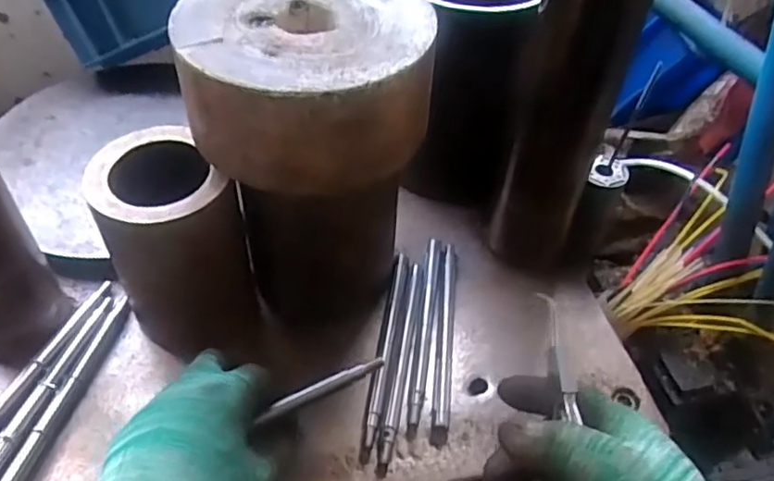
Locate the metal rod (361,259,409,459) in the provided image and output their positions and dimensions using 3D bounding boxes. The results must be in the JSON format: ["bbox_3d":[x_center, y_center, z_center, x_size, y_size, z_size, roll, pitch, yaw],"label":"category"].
[{"bbox_3d":[0.000,0.077,0.470,0.009,0.013,0.168,9,47,4],"label":"metal rod"}]

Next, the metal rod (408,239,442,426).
[{"bbox_3d":[0.030,0.061,0.479,0.010,0.009,0.157,7,47,3],"label":"metal rod"}]

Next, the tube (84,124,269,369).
[{"bbox_3d":[-0.142,0.010,0.445,0.086,0.147,0.101,-11,49,-13],"label":"tube"}]

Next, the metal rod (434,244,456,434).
[{"bbox_3d":[0.045,0.065,0.476,0.010,0.011,0.156,6,47,2],"label":"metal rod"}]

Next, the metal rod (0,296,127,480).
[{"bbox_3d":[-0.214,0.100,0.435,0.012,0.006,0.157,11,48,7],"label":"metal rod"}]

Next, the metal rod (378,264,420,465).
[{"bbox_3d":[0.012,0.082,0.464,0.009,0.012,0.158,9,47,5],"label":"metal rod"}]

